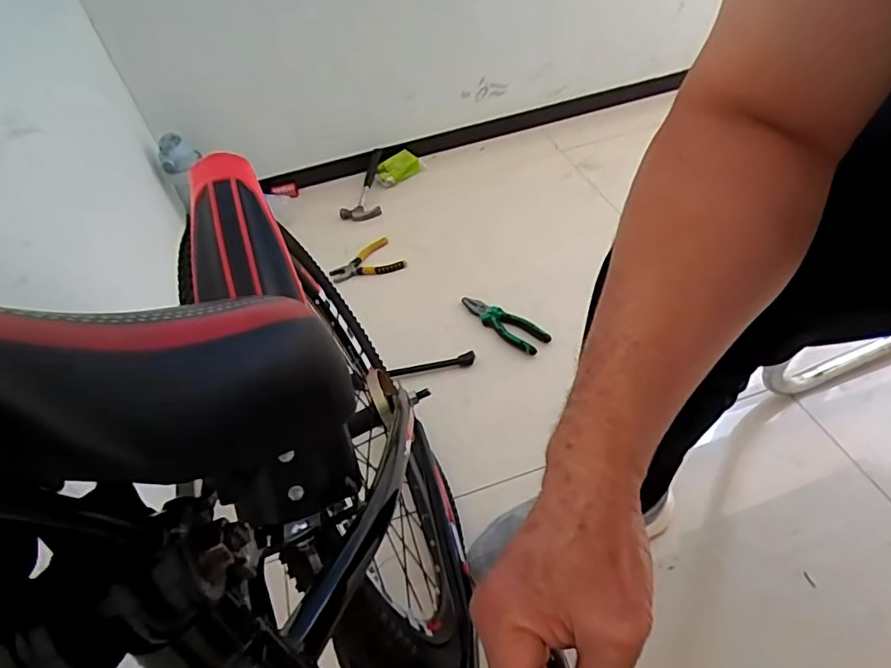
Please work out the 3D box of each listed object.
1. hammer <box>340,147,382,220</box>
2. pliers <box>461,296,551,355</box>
[{"bbox_3d":[-0.196,-0.363,1.343,0.095,0.029,0.235,2,63,9],"label":"hammer"},{"bbox_3d":[0.108,-0.024,1.018,0.053,0.023,0.184,-38,54,-25],"label":"pliers"}]

